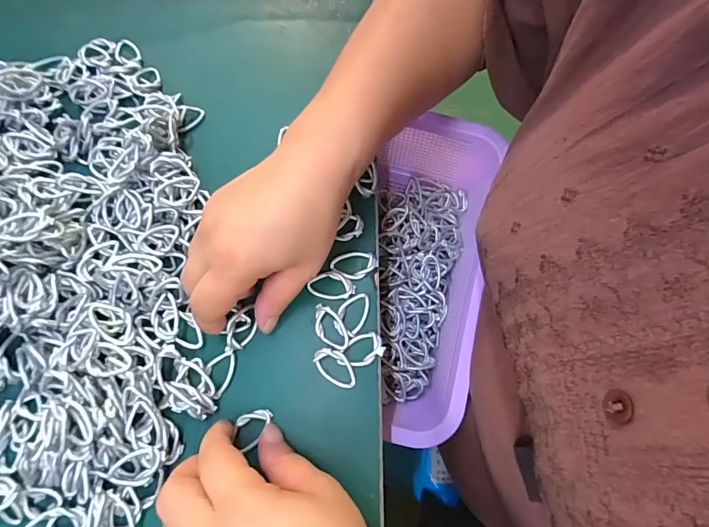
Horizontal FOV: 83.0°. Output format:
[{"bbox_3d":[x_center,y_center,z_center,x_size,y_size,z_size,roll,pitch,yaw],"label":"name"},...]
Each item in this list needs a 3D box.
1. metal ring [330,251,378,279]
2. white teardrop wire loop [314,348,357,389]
[{"bbox_3d":[0.000,0.001,0.282,0.033,0.004,0.019,-3,71,-2],"label":"metal ring"},{"bbox_3d":[-0.012,0.068,0.260,0.019,0.006,0.031,-37,75,-12],"label":"white teardrop wire loop"}]

